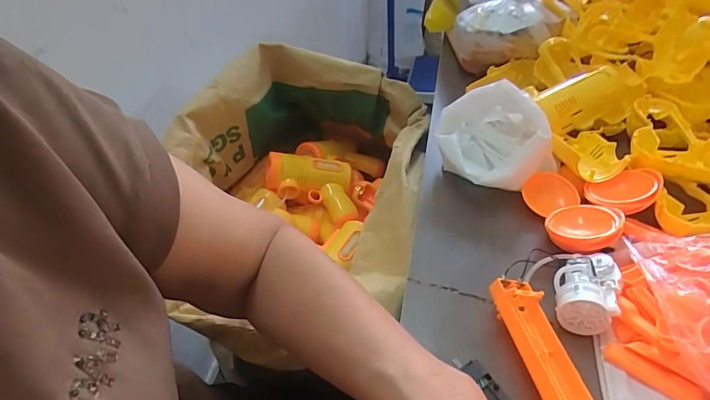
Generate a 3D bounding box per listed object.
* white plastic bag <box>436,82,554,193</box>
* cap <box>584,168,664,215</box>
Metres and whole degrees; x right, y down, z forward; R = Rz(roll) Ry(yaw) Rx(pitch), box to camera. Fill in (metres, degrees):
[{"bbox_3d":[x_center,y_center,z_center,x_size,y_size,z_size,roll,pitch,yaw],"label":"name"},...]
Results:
[{"bbox_3d":[0.146,-0.068,0.449,0.115,0.067,0.112,-2,41,1],"label":"white plastic bag"},{"bbox_3d":[0.261,-0.007,0.409,0.062,0.022,0.047,-29,27,16],"label":"cap"}]

